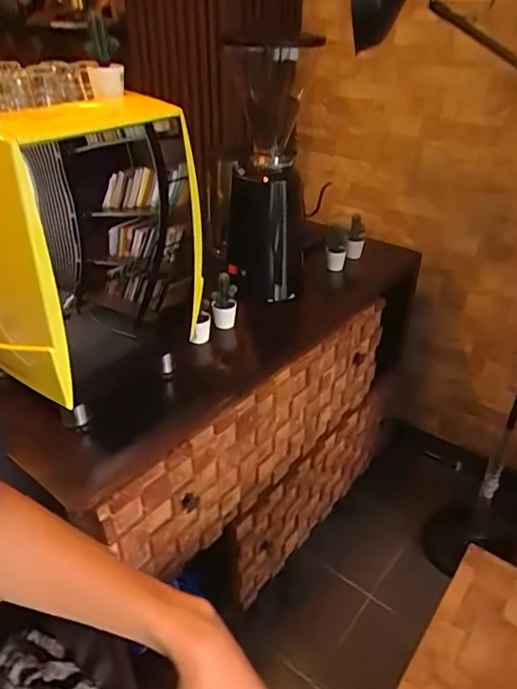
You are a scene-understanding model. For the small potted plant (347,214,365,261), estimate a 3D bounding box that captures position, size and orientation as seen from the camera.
[{"bbox_3d":[0.276,-0.301,1.507,0.048,0.118,0.044,6,34,7],"label":"small potted plant"}]

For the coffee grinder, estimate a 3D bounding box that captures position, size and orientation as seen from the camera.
[{"bbox_3d":[0.007,-0.388,1.298,0.227,0.562,0.338,-2,34,-4],"label":"coffee grinder"}]

